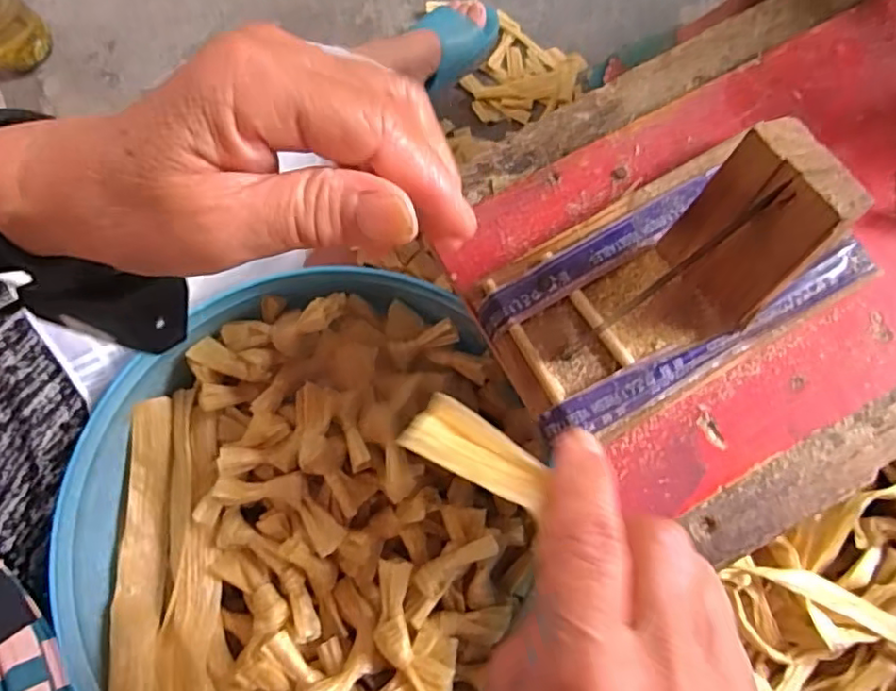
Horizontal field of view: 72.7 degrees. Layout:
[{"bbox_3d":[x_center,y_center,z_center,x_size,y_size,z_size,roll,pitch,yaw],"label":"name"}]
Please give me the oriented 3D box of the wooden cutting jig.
[{"bbox_3d":[0.093,-0.033,0.233,0.155,0.081,0.084,-31,78,-7],"label":"wooden cutting jig"}]

